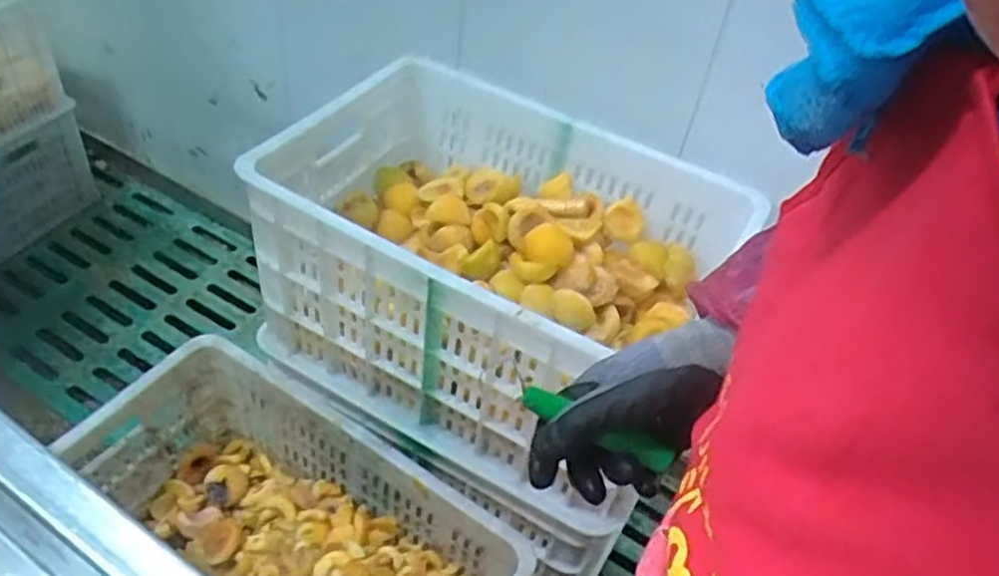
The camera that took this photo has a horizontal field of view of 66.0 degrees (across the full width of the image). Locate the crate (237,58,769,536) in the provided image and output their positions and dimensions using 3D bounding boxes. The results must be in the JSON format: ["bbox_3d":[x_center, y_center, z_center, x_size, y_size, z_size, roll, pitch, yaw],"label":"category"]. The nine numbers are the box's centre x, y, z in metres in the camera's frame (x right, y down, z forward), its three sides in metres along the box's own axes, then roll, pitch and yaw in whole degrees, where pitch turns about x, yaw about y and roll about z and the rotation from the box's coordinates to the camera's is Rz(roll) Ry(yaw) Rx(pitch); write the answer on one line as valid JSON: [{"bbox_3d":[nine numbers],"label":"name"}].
[{"bbox_3d":[0.003,-0.039,0.969,0.471,0.305,0.414,27,47,17],"label":"crate"}]

